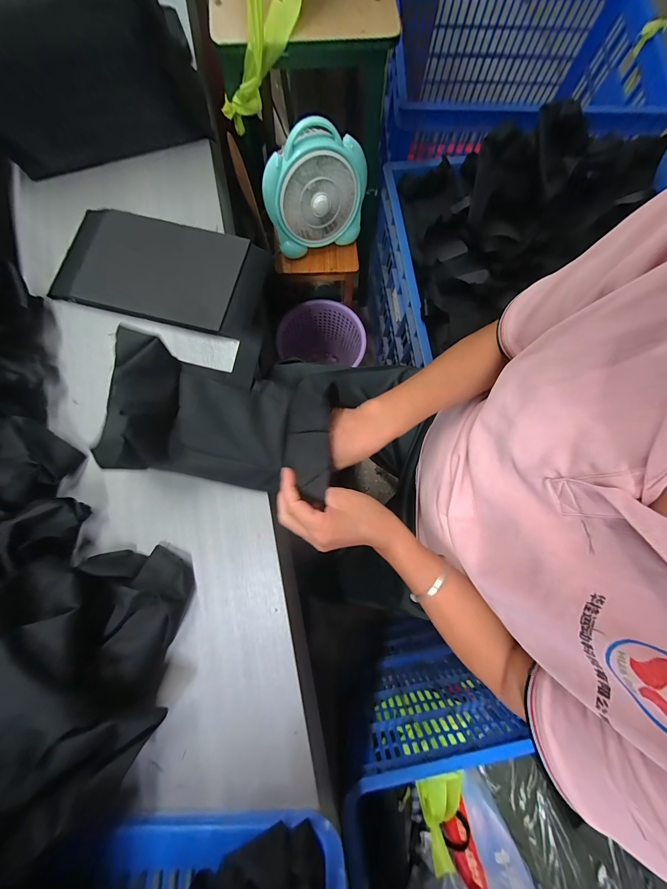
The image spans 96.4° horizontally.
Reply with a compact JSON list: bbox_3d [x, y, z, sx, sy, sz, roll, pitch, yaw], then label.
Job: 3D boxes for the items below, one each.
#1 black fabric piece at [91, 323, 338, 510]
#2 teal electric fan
[{"bbox_3d":[-0.111,-0.027,0.333,0.221,0.102,0.140,10,79,1],"label":"black fabric piece"},{"bbox_3d":[-0.045,-0.591,0.695,0.235,0.215,0.105,-19,80,-5],"label":"teal electric fan"}]

